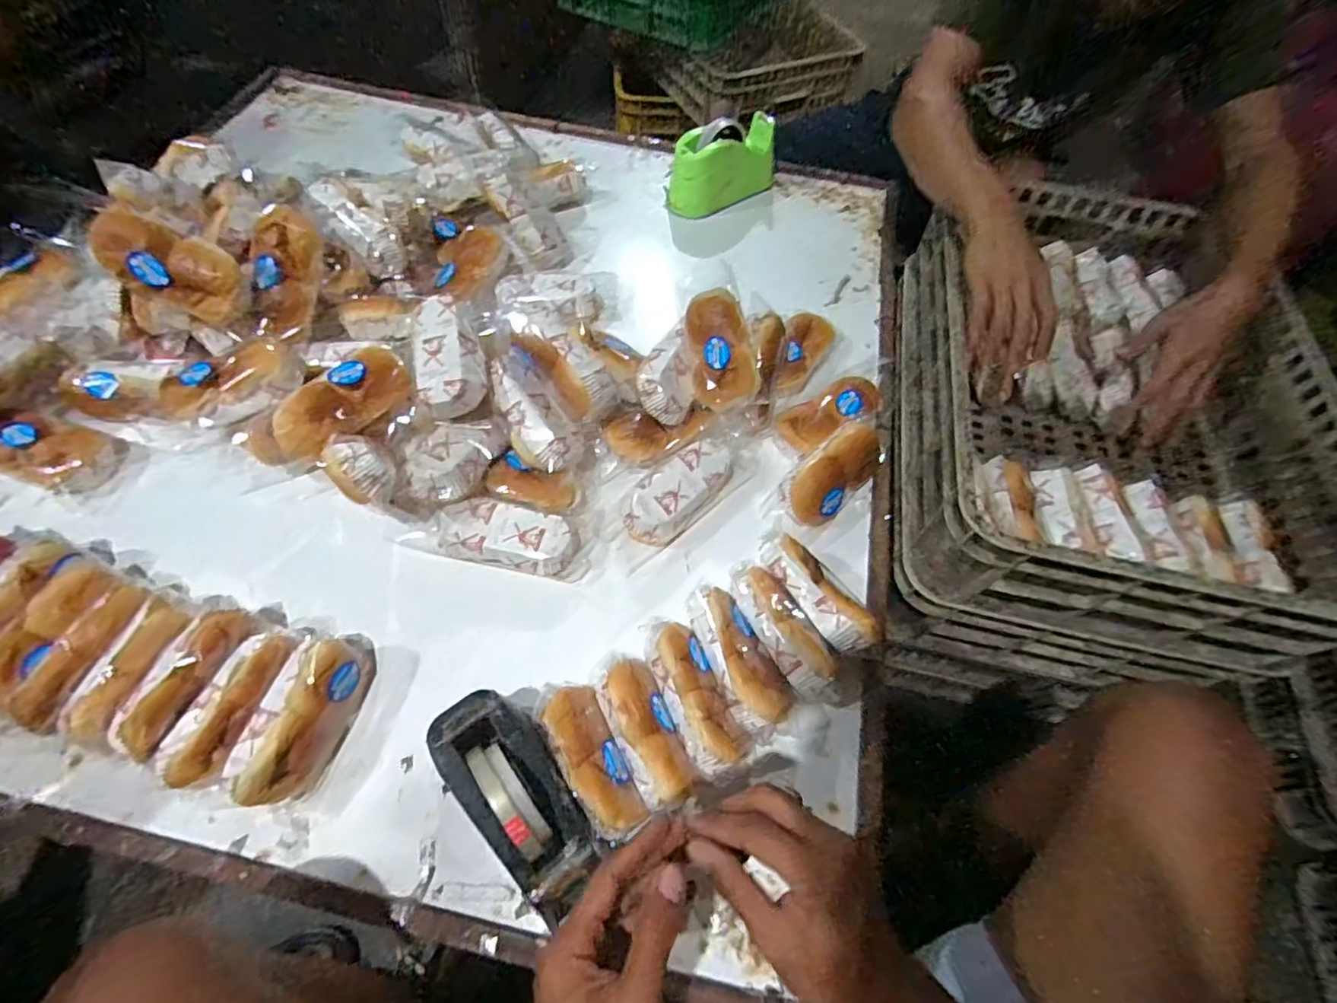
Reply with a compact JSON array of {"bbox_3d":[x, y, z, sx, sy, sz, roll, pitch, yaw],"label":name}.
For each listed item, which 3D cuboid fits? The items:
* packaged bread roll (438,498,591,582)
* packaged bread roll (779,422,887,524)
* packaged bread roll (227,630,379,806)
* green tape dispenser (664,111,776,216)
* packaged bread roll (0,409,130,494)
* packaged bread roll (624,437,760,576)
[{"bbox_3d":[-0.164,0.037,0.641,0.160,0.039,0.070,16,60,-9],"label":"packaged bread roll"},{"bbox_3d":[0.198,-0.038,0.692,0.150,0.061,0.065,-39,69,-24],"label":"packaged bread roll"},{"bbox_3d":[-0.332,0.193,0.546,0.054,0.067,0.151,17,61,5],"label":"packaged bread roll"},{"bbox_3d":[0.091,-0.568,0.989,0.090,0.115,0.198,41,64,19],"label":"green tape dispenser"},{"bbox_3d":[-0.701,-0.063,0.665,0.136,0.059,0.078,18,61,6],"label":"packaged bread roll"},{"bbox_3d":[0.018,-0.015,0.675,0.206,0.057,0.071,-37,69,-22],"label":"packaged bread roll"}]

